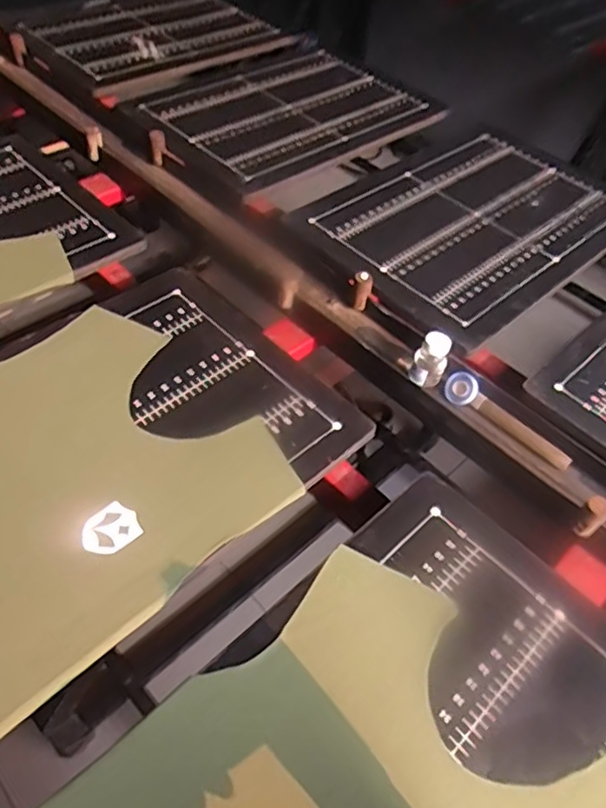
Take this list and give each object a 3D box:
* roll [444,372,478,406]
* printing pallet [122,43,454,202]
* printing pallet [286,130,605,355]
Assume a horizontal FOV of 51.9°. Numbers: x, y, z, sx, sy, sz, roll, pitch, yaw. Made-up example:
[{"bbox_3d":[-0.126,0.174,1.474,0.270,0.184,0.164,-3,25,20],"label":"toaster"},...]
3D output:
[{"bbox_3d":[0.200,-0.019,0.792,0.012,0.042,0.041,-2,50,-56],"label":"roll"},{"bbox_3d":[-0.035,-0.599,1.260,0.557,0.028,0.420,-33,61,-27],"label":"printing pallet"},{"bbox_3d":[0.303,-0.315,1.062,0.555,0.016,0.381,-31,61,-26],"label":"printing pallet"}]

